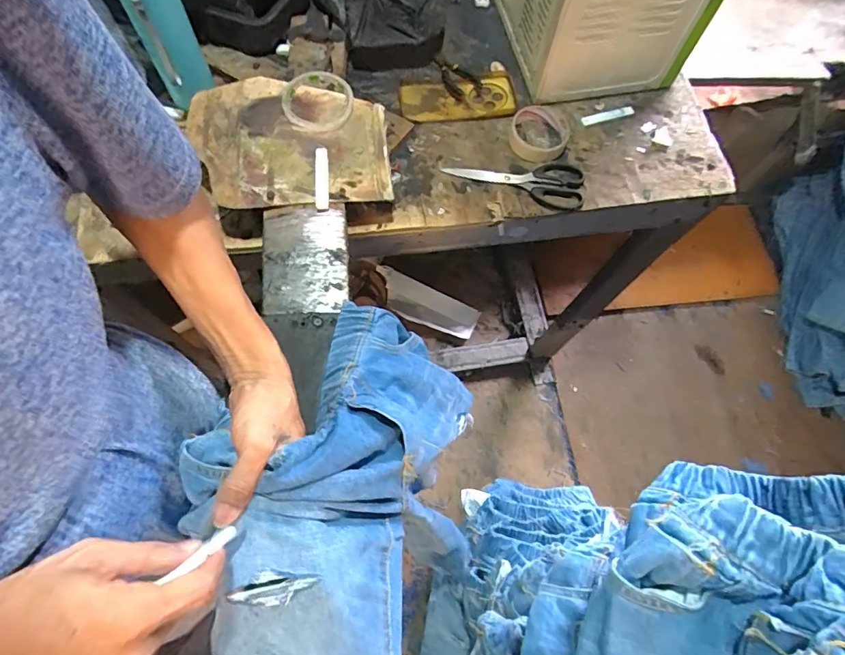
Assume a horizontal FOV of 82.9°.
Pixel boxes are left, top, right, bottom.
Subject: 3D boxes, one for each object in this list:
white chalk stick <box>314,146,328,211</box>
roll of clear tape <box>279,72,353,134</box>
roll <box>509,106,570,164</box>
[{"bbox_3d":[-0.119,-0.175,0.561,0.016,0.014,0.079,-2,69,-3],"label":"white chalk stick"},{"bbox_3d":[-0.134,-0.281,0.599,0.089,0.017,0.088,1,68,-2],"label":"roll of clear tape"},{"bbox_3d":[0.160,-0.267,0.662,0.080,0.022,0.079,1,68,-2],"label":"roll"}]

